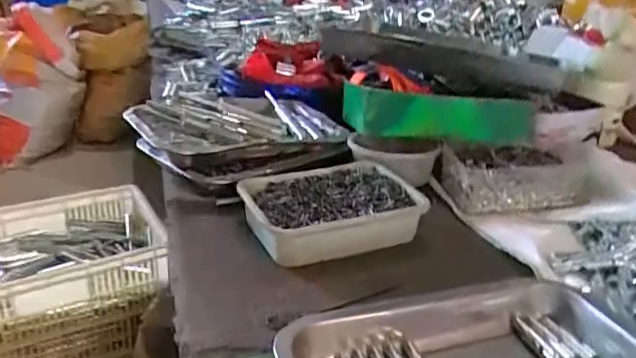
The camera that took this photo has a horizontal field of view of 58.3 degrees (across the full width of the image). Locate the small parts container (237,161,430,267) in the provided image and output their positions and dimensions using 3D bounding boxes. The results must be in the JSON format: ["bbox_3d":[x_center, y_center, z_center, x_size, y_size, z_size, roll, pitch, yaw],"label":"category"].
[{"bbox_3d":[0.013,0.033,0.603,0.182,0.047,0.130,-9,27,-22],"label":"small parts container"}]

